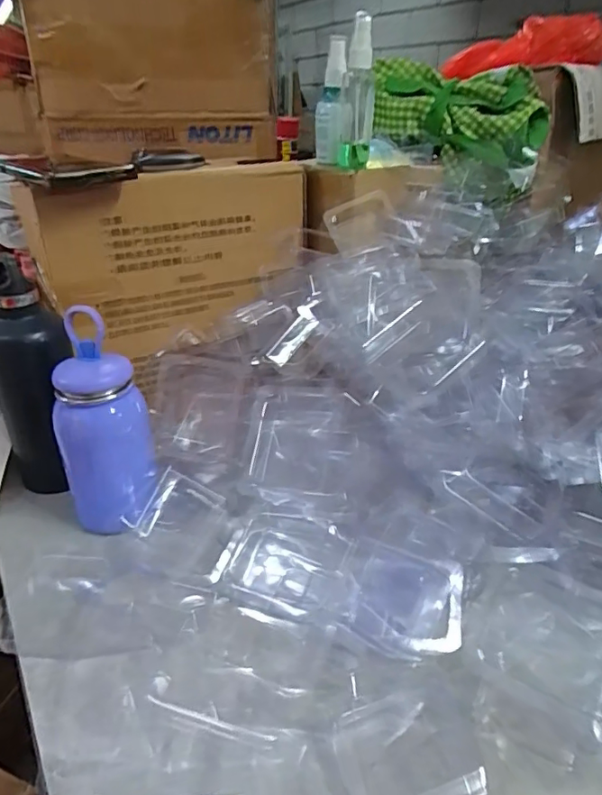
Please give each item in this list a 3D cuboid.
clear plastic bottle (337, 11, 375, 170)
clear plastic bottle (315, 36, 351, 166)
[{"bbox_3d":[0.058,-0.311,0.543,0.035,0.132,0.041,4,30,5],"label":"clear plastic bottle"},{"bbox_3d":[0.037,-0.323,0.579,0.039,0.119,0.030,1,30,0],"label":"clear plastic bottle"}]

